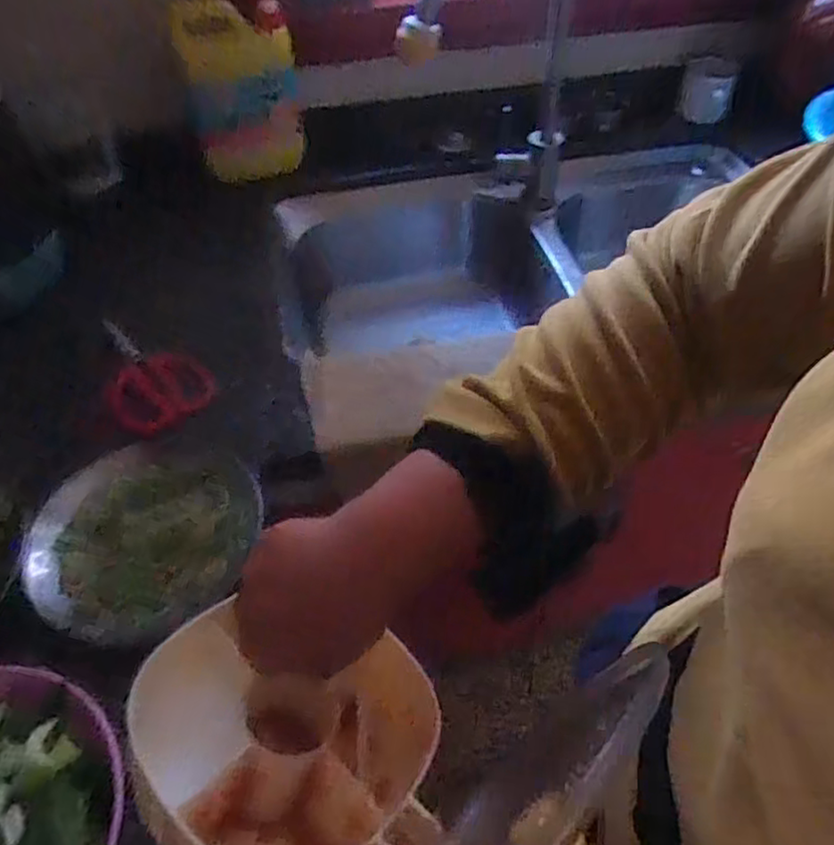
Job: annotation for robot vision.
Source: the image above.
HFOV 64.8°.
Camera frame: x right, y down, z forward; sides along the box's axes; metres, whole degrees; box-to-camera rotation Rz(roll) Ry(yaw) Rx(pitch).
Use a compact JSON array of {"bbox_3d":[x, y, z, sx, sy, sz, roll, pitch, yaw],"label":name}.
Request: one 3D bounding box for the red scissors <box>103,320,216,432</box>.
[{"bbox_3d":[-0.297,-0.060,0.727,0.104,0.017,0.189,-27,55,-20],"label":"red scissors"}]

